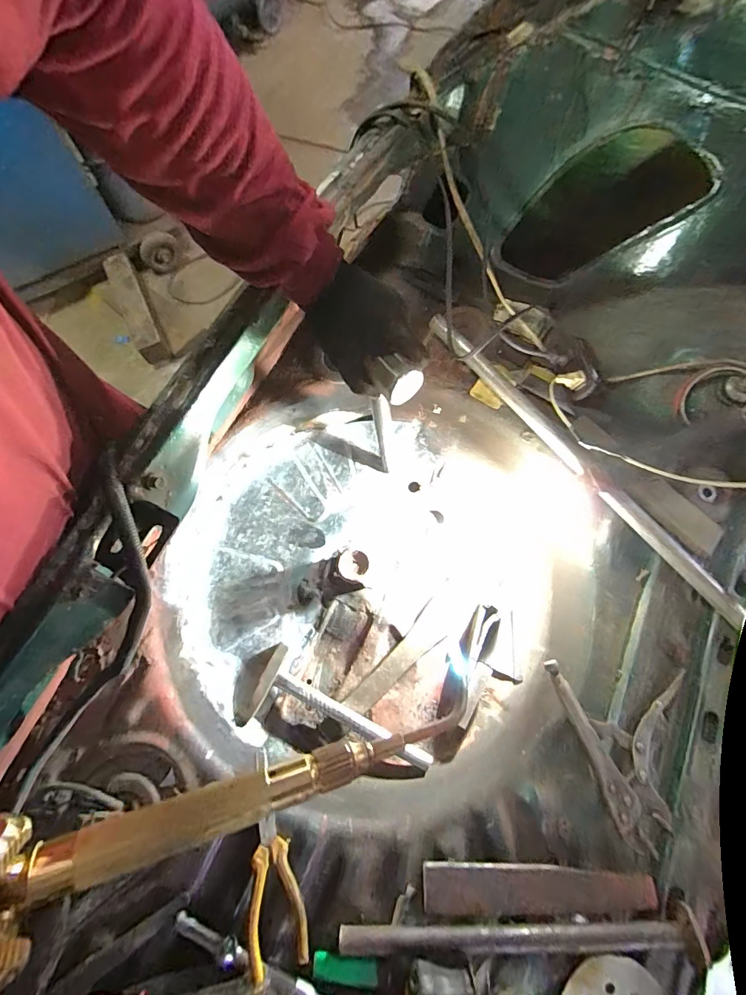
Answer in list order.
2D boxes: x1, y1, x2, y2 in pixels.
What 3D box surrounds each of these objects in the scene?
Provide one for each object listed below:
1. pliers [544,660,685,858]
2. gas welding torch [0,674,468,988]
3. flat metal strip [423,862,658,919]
[{"bbox_3d":[0.330,0.290,0.512,0.159,0.024,0.210,-16,73,-4],"label":"pliers"},{"bbox_3d":[-0.065,0.176,0.259,0.319,0.034,0.052,-5,70,-28],"label":"gas welding torch"},{"bbox_3d":[0.182,0.432,0.459,0.249,0.007,0.044,0,72,1],"label":"flat metal strip"}]

